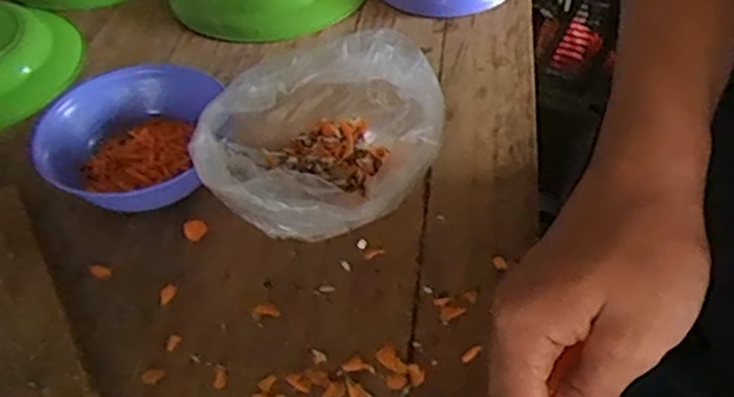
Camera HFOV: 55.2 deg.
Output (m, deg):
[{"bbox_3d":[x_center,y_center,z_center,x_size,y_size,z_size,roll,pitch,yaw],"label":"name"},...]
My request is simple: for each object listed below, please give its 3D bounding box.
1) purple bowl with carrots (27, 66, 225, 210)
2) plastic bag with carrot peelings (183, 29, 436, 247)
[{"bbox_3d":[-0.183,-0.044,0.550,0.138,0.045,0.150,-1,47,1],"label":"purple bowl with carrots"},{"bbox_3d":[-0.033,-0.035,0.503,0.168,0.086,0.138,-3,47,0],"label":"plastic bag with carrot peelings"}]

